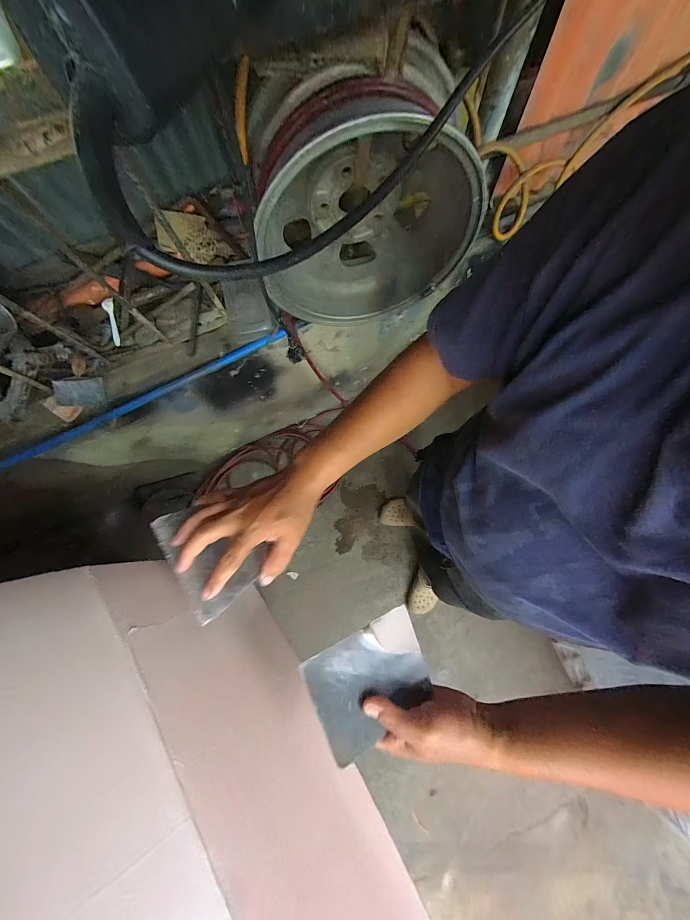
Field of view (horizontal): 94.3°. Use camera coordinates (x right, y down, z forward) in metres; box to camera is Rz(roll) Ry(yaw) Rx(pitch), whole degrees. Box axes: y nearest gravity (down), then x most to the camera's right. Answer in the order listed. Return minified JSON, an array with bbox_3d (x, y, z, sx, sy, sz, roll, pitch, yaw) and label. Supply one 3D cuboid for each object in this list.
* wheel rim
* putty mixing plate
[{"bbox_3d":[0.055,-0.415,0.565,0.413,0.364,0.140,-13,79,-2],"label":"wheel rim"},{"bbox_3d":[0.031,0.238,0.349,0.136,0.005,0.098,-15,76,-30],"label":"putty mixing plate"}]

